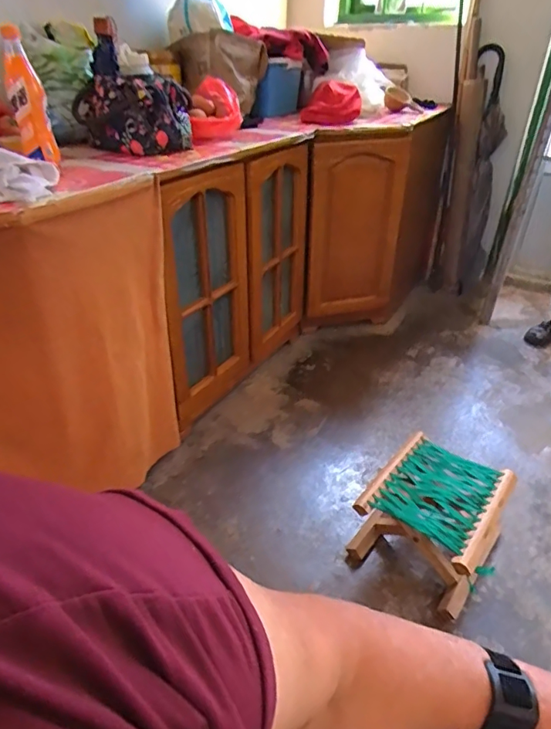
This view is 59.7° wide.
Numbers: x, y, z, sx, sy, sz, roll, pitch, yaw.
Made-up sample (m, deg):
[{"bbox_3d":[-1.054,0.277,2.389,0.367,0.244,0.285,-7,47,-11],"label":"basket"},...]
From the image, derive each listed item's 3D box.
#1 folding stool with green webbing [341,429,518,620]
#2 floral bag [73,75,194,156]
[{"bbox_3d":[0.334,0.330,1.024,0.242,0.177,0.277,23,42,33],"label":"folding stool with green webbing"},{"bbox_3d":[-0.320,-0.579,1.117,0.270,0.145,0.166,-10,36,-15],"label":"floral bag"}]

